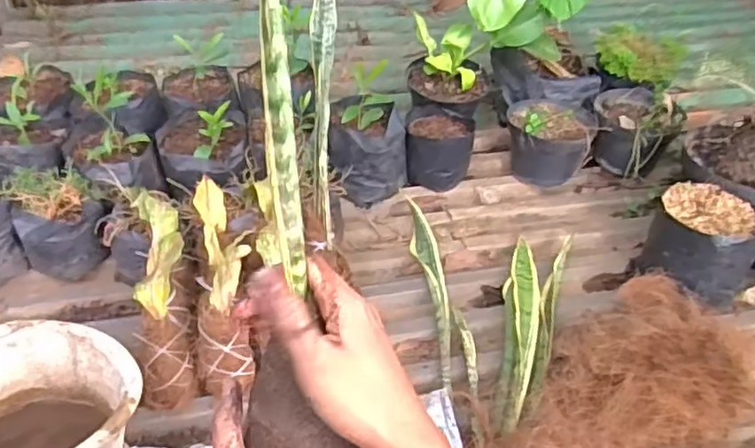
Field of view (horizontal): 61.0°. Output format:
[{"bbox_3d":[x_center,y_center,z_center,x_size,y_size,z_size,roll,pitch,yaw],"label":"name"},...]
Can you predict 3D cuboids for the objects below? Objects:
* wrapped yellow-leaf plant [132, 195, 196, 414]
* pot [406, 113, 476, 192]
[{"bbox_3d":[-0.302,0.086,0.895,0.070,0.081,0.328,-7,68,-12],"label":"wrapped yellow-leaf plant"},{"bbox_3d":[0.118,-0.142,1.231,0.127,0.116,0.130,3,43,-2],"label":"pot"}]

